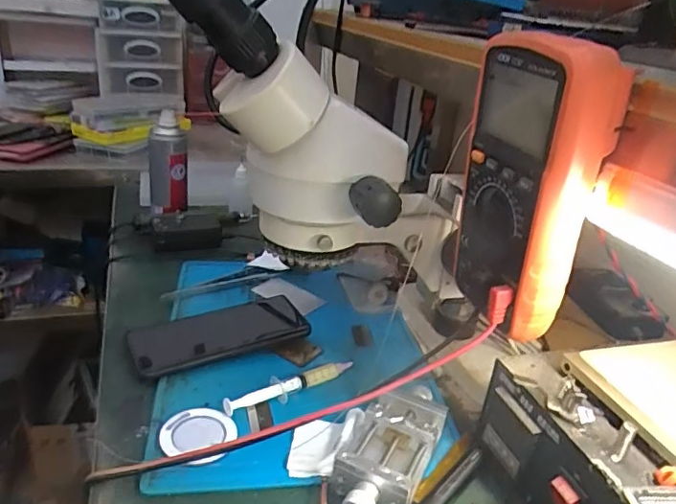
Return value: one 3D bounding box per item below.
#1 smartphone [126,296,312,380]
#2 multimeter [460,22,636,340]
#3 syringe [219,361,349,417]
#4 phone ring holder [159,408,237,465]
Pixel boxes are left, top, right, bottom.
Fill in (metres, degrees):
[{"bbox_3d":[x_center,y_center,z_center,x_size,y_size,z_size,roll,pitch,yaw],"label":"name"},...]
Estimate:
[{"bbox_3d":[-0.116,0.082,0.549,0.173,0.014,0.082,-9,29,-27],"label":"smartphone"},{"bbox_3d":[0.116,-0.041,0.340,0.047,0.169,0.086,-3,26,-18],"label":"multimeter"},{"bbox_3d":[-0.040,0.118,0.487,0.129,0.016,0.013,-13,31,-33],"label":"syringe"},{"bbox_3d":[-0.110,0.143,0.432,0.057,0.005,0.051,14,27,17],"label":"phone ring holder"}]

